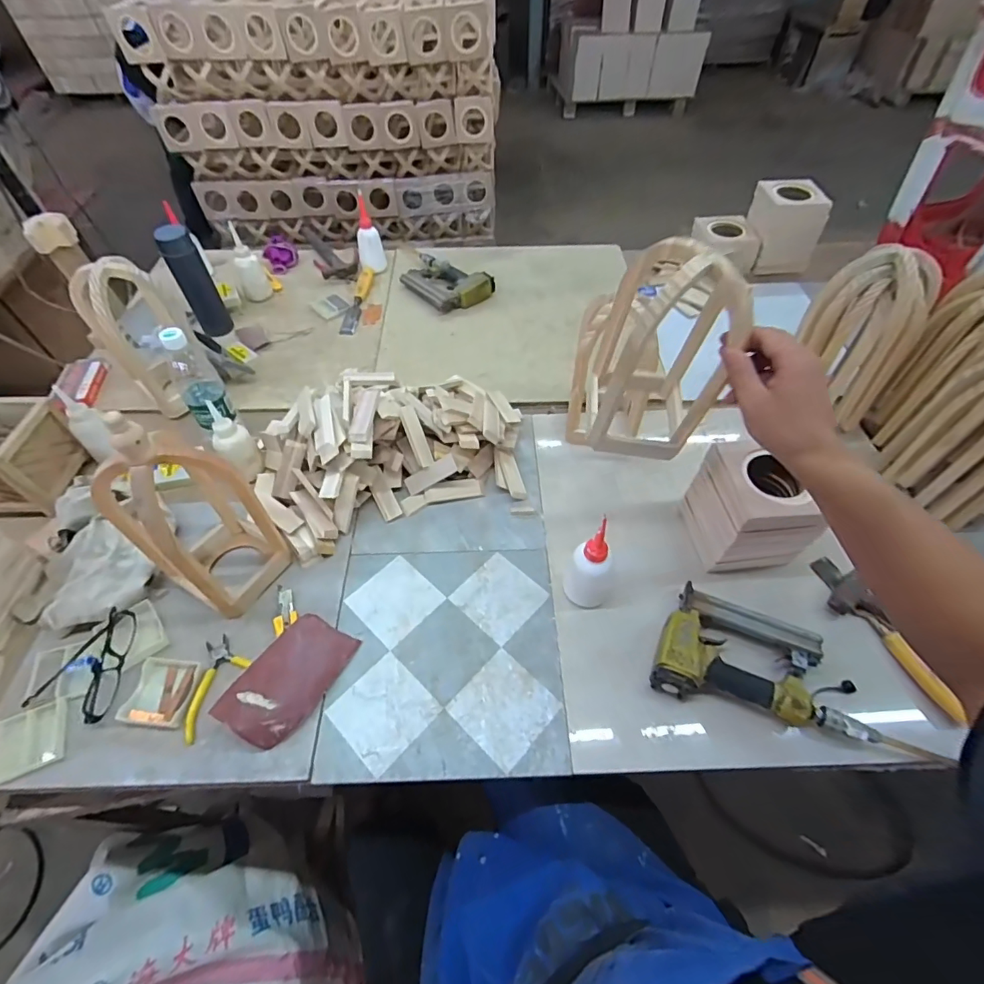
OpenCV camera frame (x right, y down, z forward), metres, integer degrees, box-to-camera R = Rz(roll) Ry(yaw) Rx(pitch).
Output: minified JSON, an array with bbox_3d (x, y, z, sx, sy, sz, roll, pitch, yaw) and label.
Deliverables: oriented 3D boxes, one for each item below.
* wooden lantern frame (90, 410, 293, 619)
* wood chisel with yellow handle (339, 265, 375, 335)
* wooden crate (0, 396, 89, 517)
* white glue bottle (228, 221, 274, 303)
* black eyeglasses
[{"bbox_3d":[-0.373,0.027,0.593,0.130,0.294,0.122,25,56,18],"label":"wooden lantern frame"},{"bbox_3d":[-0.315,-0.456,1.124,0.038,0.027,0.236,1,53,2],"label":"wood chisel with yellow handle"},{"bbox_3d":[-0.761,-0.061,0.752,0.153,0.112,0.166,-3,53,-1],"label":"wooden crate"},{"bbox_3d":[-0.555,-0.521,1.083,0.061,0.153,0.064,-19,55,-13],"label":"white glue bottle"},{"bbox_3d":[-0.504,0.212,0.603,0.106,0.030,0.129,12,53,8],"label":"black eyeglasses"}]

